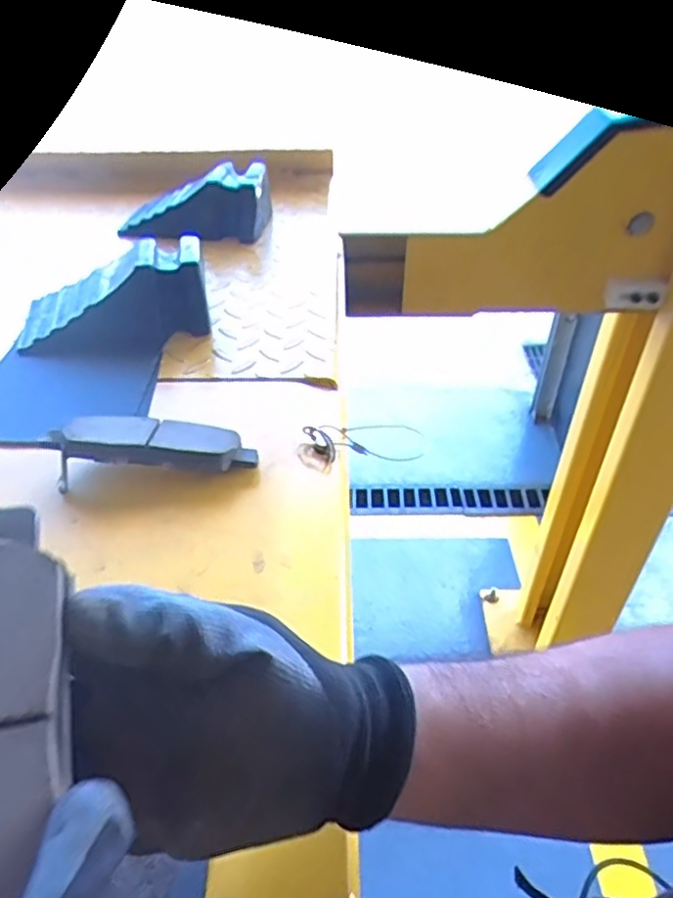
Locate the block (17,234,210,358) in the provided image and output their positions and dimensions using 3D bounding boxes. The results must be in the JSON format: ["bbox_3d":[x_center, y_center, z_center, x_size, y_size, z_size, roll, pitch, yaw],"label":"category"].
[{"bbox_3d":[-0.204,-0.136,0.590,0.168,0.074,0.100,-9,40,-9],"label":"block"}]

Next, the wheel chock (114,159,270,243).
[{"bbox_3d":[-0.170,-0.290,0.769,0.182,0.060,0.070,-3,41,-4],"label":"wheel chock"}]

